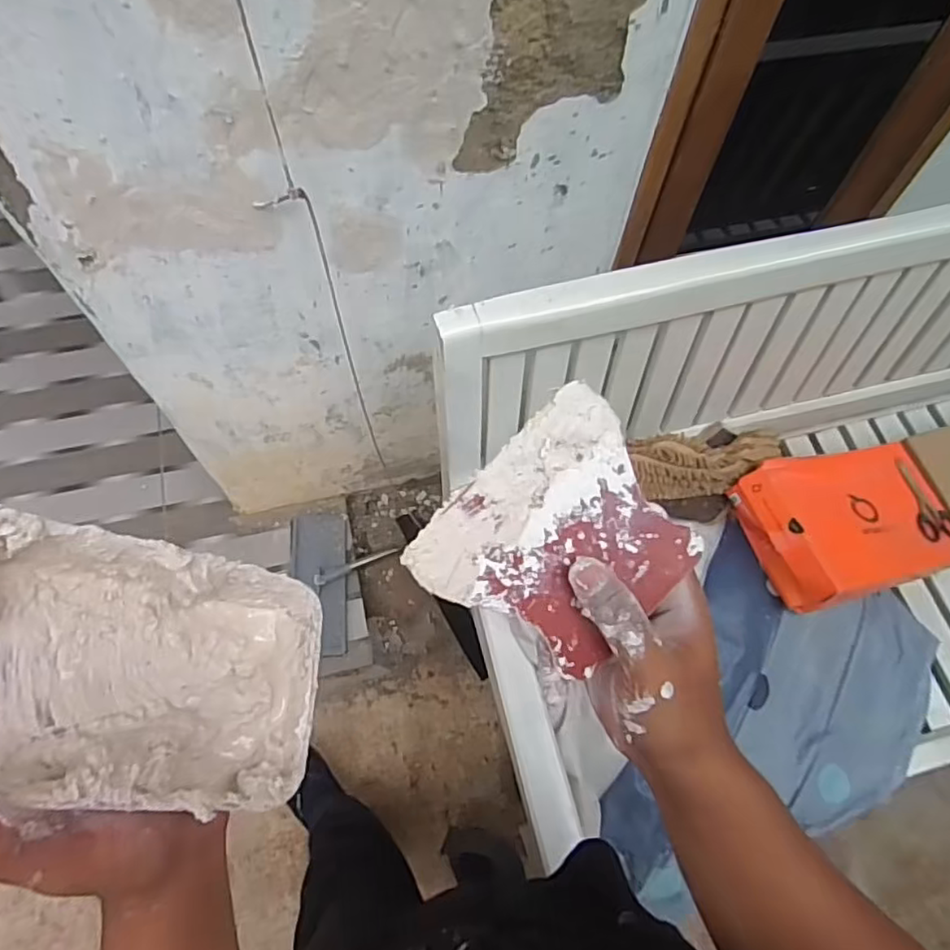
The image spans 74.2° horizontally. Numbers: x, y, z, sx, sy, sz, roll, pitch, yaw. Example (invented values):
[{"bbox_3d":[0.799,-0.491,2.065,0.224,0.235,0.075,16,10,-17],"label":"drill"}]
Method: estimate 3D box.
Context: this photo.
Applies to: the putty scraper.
[{"bbox_3d":[0.042,0.033,0.302,0.117,0.004,0.104,-44,92,-3],"label":"putty scraper"}]

